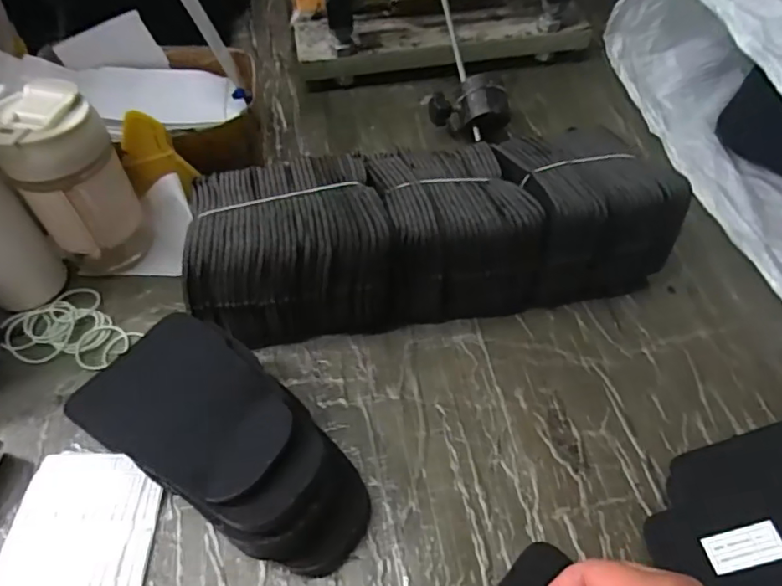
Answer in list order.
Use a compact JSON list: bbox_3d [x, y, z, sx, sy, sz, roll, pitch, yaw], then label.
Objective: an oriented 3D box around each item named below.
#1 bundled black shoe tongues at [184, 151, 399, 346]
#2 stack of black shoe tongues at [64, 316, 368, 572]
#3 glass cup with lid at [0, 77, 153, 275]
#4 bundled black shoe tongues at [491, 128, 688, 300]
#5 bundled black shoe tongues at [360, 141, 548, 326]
[{"bbox_3d":[-0.081,-0.043,0.469,0.155,0.098,0.140,-5,54,-3],"label":"bundled black shoe tongues"},{"bbox_3d":[-0.107,0.108,0.379,0.192,0.076,0.102,33,60,22],"label":"stack of black shoe tongues"},{"bbox_3d":[-0.265,-0.088,0.473,0.080,0.153,0.074,0,54,0],"label":"glass cup with lid"},{"bbox_3d":[0.163,-0.079,0.494,0.117,0.104,0.139,-15,55,-10],"label":"bundled black shoe tongues"},{"bbox_3d":[0.052,-0.059,0.483,0.118,0.096,0.137,-10,54,-6],"label":"bundled black shoe tongues"}]

